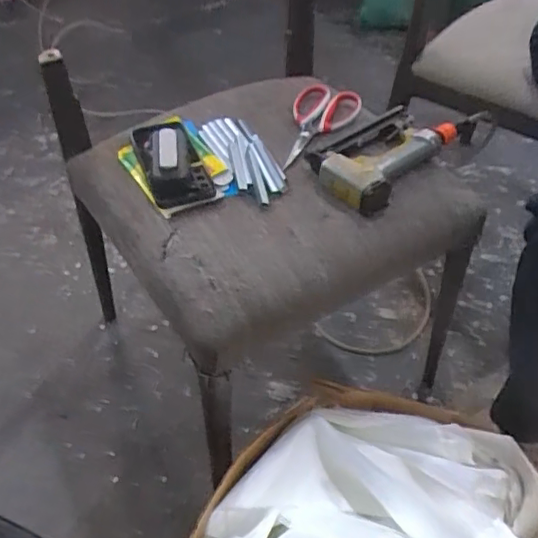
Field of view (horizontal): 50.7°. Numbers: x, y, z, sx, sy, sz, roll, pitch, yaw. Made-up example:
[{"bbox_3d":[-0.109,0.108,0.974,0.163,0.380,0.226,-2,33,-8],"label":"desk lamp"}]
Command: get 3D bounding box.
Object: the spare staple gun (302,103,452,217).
[{"bbox_3d":[0.149,-0.152,0.784,0.188,0.056,0.138,-33,56,-26],"label":"spare staple gun"}]

